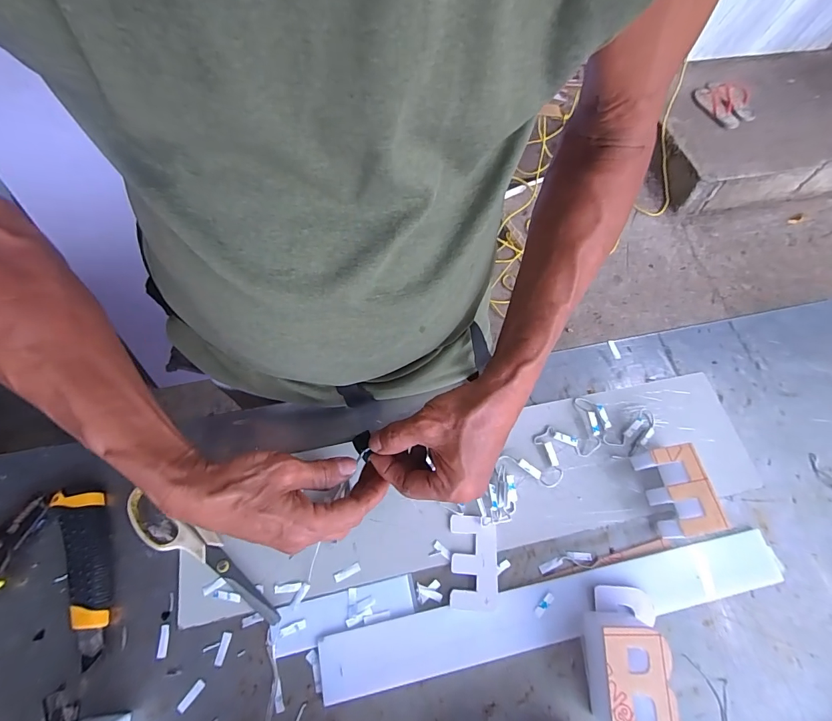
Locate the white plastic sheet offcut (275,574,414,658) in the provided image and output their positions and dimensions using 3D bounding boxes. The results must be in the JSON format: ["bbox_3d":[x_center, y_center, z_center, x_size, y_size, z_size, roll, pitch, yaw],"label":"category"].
[{"bbox_3d":[-0.067,0.239,0.378,0.126,0.004,0.039,-11,68,-8],"label":"white plastic sheet offcut"}]

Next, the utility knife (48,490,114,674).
[{"bbox_3d":[-0.311,0.196,0.378,0.036,0.020,0.153,-21,67,-12],"label":"utility knife"}]

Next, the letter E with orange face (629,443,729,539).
[{"bbox_3d":[0.267,0.133,0.411,0.048,0.045,0.086,-5,65,-5],"label":"letter E with orange face"}]

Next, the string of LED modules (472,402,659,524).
[{"bbox_3d":[0.161,0.098,0.438,0.228,0.018,0.066,-24,68,-13],"label":"string of LED modules"}]

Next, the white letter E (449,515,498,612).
[{"bbox_3d":[0.057,0.198,0.395,0.046,0.005,0.083,3,65,-1],"label":"white letter E"}]

